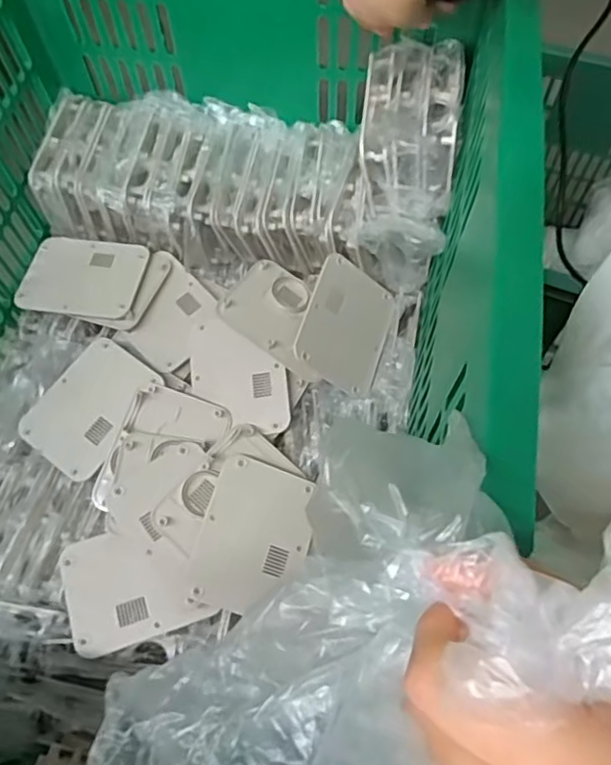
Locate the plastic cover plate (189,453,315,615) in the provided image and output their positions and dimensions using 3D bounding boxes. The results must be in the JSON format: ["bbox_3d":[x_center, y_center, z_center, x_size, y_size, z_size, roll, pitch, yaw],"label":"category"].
[{"bbox_3d":[-0.043,0.132,0.517,0.092,0.006,0.125,23,65,-12],"label":"plastic cover plate"}]

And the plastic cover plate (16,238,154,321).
[{"bbox_3d":[-0.235,-0.115,0.636,0.123,0.008,0.099,6,63,5],"label":"plastic cover plate"}]

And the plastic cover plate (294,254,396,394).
[{"bbox_3d":[0.042,-0.058,0.598,0.093,0.008,0.124,30,64,-24],"label":"plastic cover plate"}]

